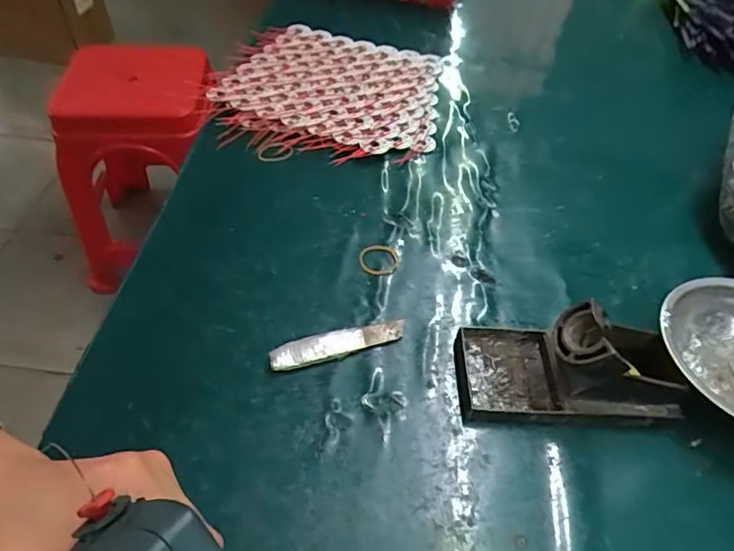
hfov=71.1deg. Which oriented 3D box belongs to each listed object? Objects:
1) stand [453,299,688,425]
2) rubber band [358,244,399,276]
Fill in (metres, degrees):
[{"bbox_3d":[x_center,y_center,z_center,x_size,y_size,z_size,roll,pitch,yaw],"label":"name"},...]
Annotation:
[{"bbox_3d":[0.140,0.055,0.352,0.148,0.062,0.074,1,50,-2],"label":"stand"},{"bbox_3d":[0.010,-0.014,0.443,0.034,0.004,0.034,-6,51,-8],"label":"rubber band"}]

